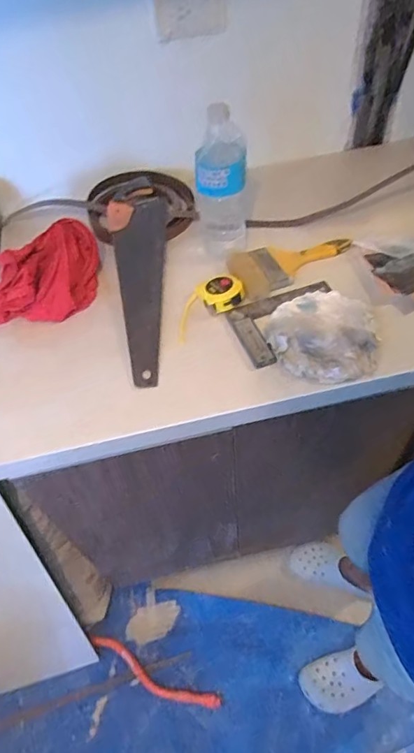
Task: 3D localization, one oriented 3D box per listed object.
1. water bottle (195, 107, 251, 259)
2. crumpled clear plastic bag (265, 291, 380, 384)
[{"bbox_3d":[0.029,-0.312,0.767,0.093,0.227,0.088,-5,53,1],"label":"water bottle"},{"bbox_3d":[0.178,-0.069,0.714,0.163,0.017,0.178,0,53,4],"label":"crumpled clear plastic bag"}]

